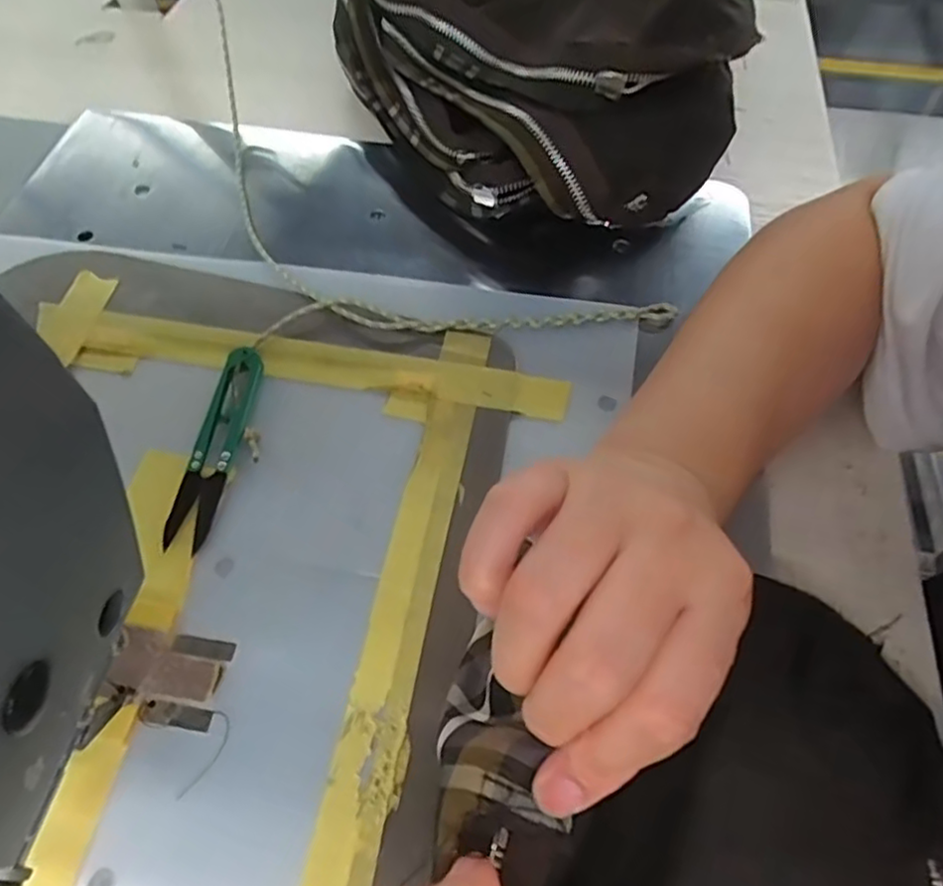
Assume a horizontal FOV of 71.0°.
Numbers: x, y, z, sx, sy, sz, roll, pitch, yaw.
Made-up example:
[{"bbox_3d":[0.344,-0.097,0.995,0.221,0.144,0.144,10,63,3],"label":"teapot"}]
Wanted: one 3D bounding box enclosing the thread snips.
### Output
[{"bbox_3d":[-0.122,-0.002,0.314,0.021,0.009,0.104,6,59,3],"label":"thread snips"}]

